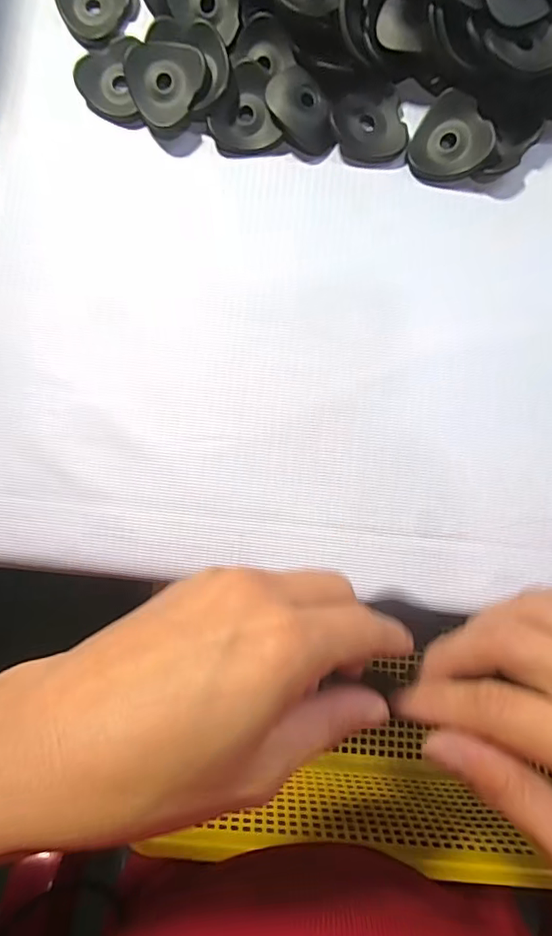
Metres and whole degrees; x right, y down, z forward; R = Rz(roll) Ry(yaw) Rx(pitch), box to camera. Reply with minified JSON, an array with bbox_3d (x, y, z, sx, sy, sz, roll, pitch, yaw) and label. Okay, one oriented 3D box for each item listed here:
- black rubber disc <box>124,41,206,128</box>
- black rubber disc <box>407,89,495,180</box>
[{"bbox_3d":[-0.051,-0.172,0.215,0.034,0.006,0.033,1,98,6],"label":"black rubber disc"},{"bbox_3d":[0.077,-0.145,0.213,0.033,0.013,0.032,0,88,3],"label":"black rubber disc"}]

